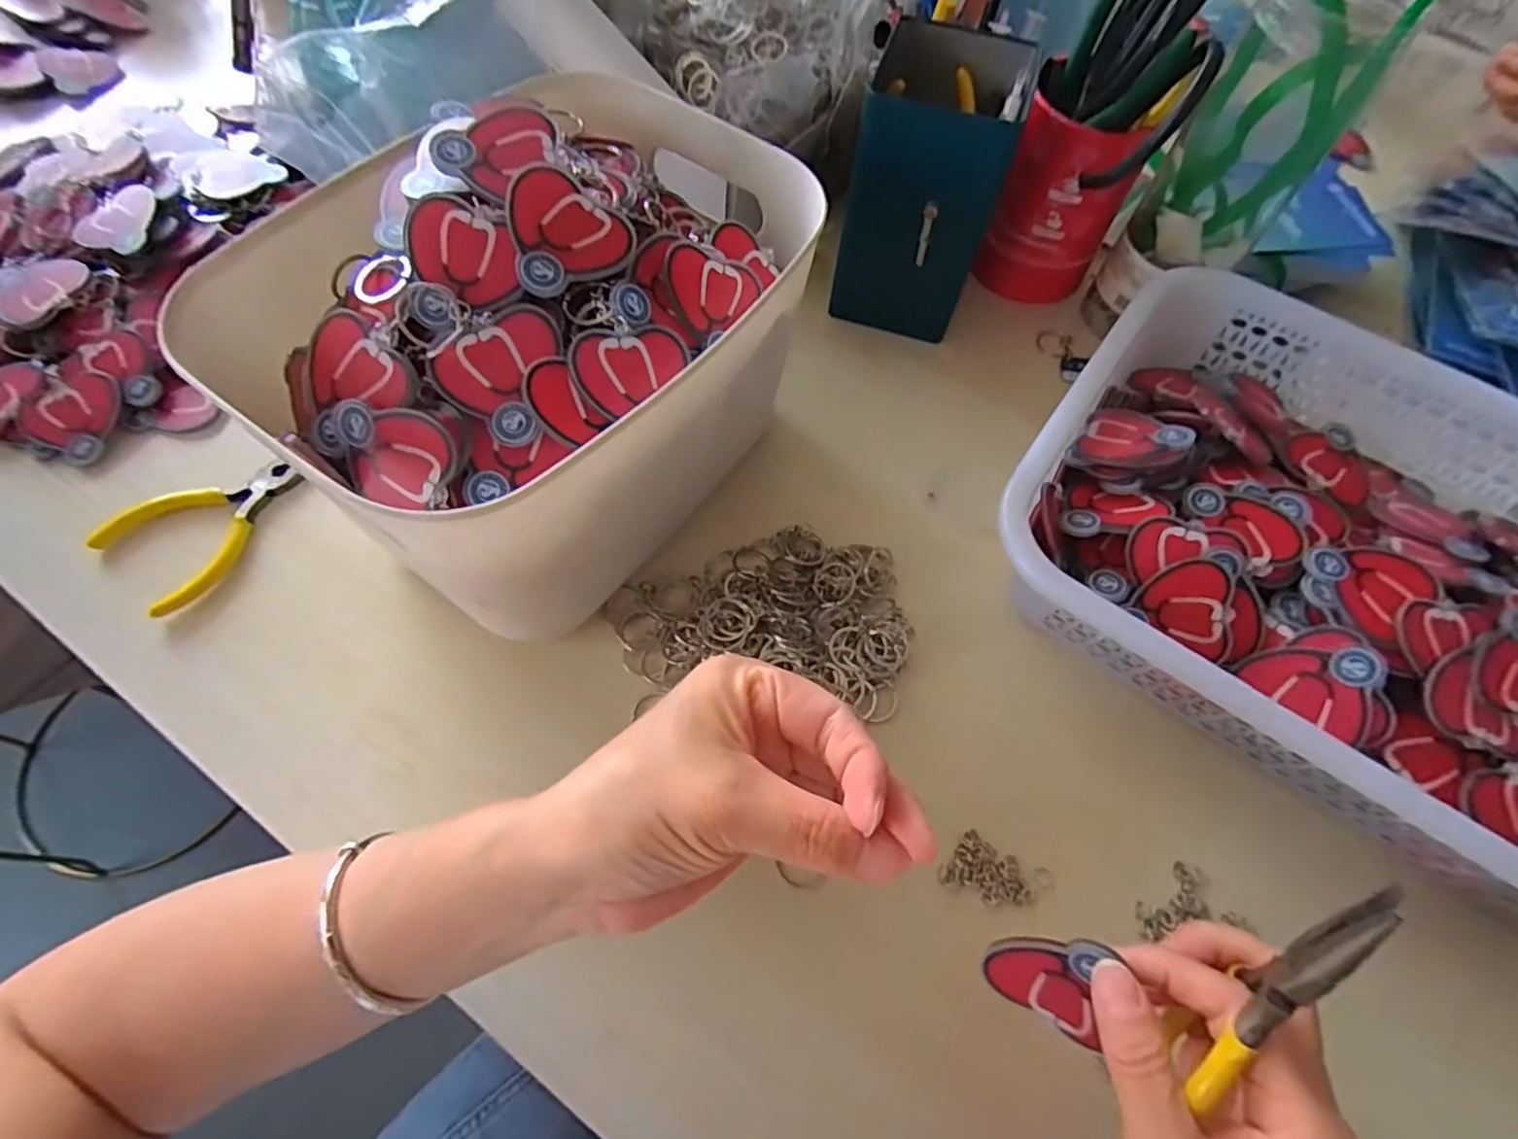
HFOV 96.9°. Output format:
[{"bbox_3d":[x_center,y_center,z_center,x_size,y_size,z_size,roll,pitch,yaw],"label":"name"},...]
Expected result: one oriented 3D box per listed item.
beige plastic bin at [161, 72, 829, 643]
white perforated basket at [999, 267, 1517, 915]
[{"bbox_3d":[-0.099,-0.102,0.339,0.190,0.164,0.245,34,66,14],"label":"beige plastic bin"},{"bbox_3d":[0.313,0.004,0.343,0.345,0.065,0.260,34,67,14],"label":"white perforated basket"}]

